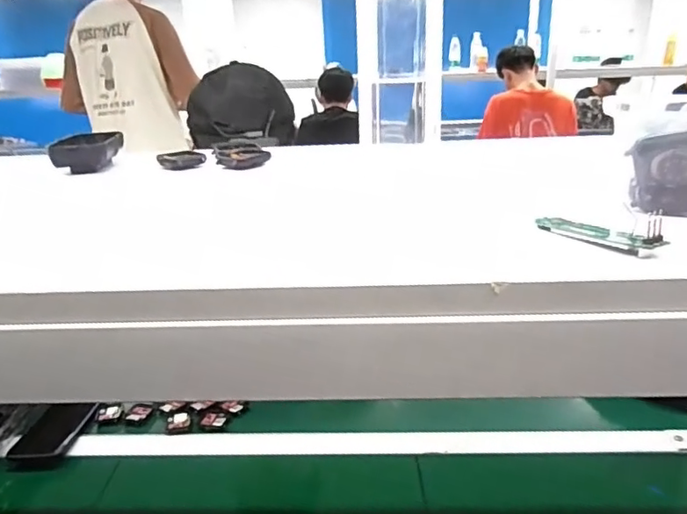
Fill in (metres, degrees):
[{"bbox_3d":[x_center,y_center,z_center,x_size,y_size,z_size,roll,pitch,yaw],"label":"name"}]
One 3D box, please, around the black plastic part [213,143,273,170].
[{"bbox_3d":[-0.095,-0.095,0.516,0.050,0.016,0.054,-6,21,-11],"label":"black plastic part"}]

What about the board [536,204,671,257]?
[{"bbox_3d":[0.130,-0.017,0.277,0.027,0.021,0.071,-14,23,-29],"label":"board"}]

